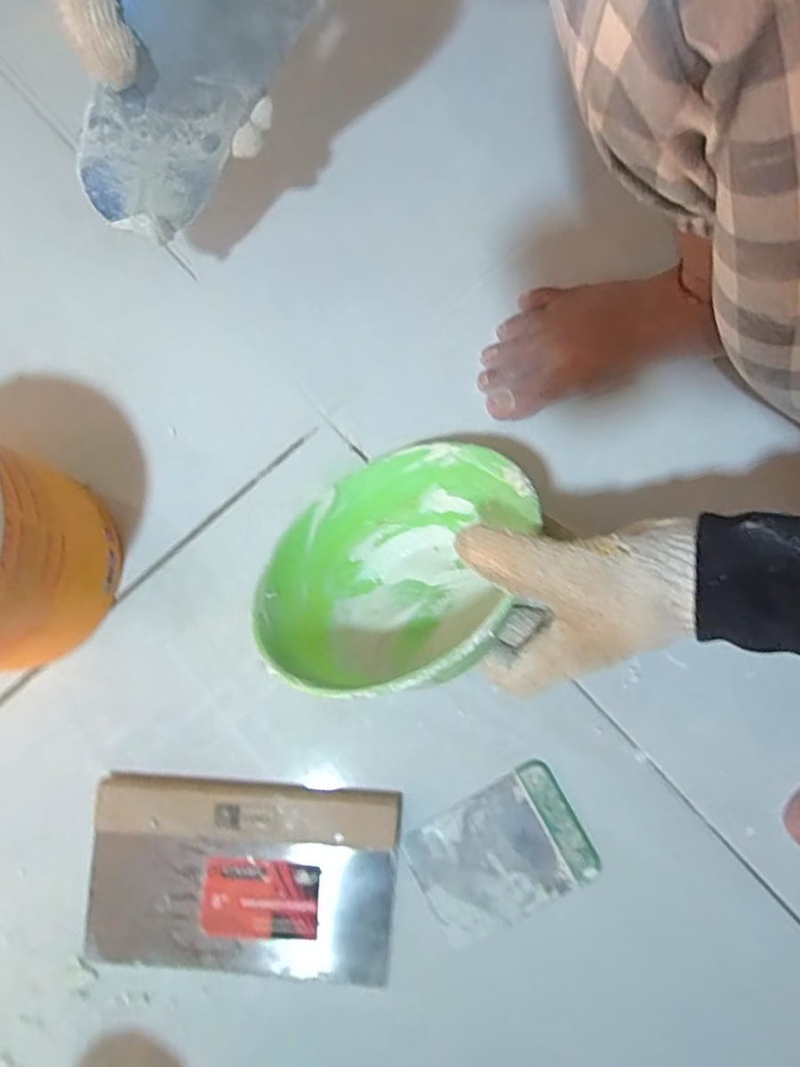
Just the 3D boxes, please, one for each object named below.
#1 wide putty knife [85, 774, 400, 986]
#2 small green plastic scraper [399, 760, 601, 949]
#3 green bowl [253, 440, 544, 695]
[{"bbox_3d":[-0.102,0.223,0.406,0.193,0.013,0.115,3,81,0],"label":"wide putty knife"},{"bbox_3d":[0.066,0.211,0.412,0.112,0.010,0.079,-28,83,-5],"label":"small green plastic scraper"},{"bbox_3d":[0.003,0.023,0.364,0.166,0.077,0.167,-19,50,13],"label":"green bowl"}]

